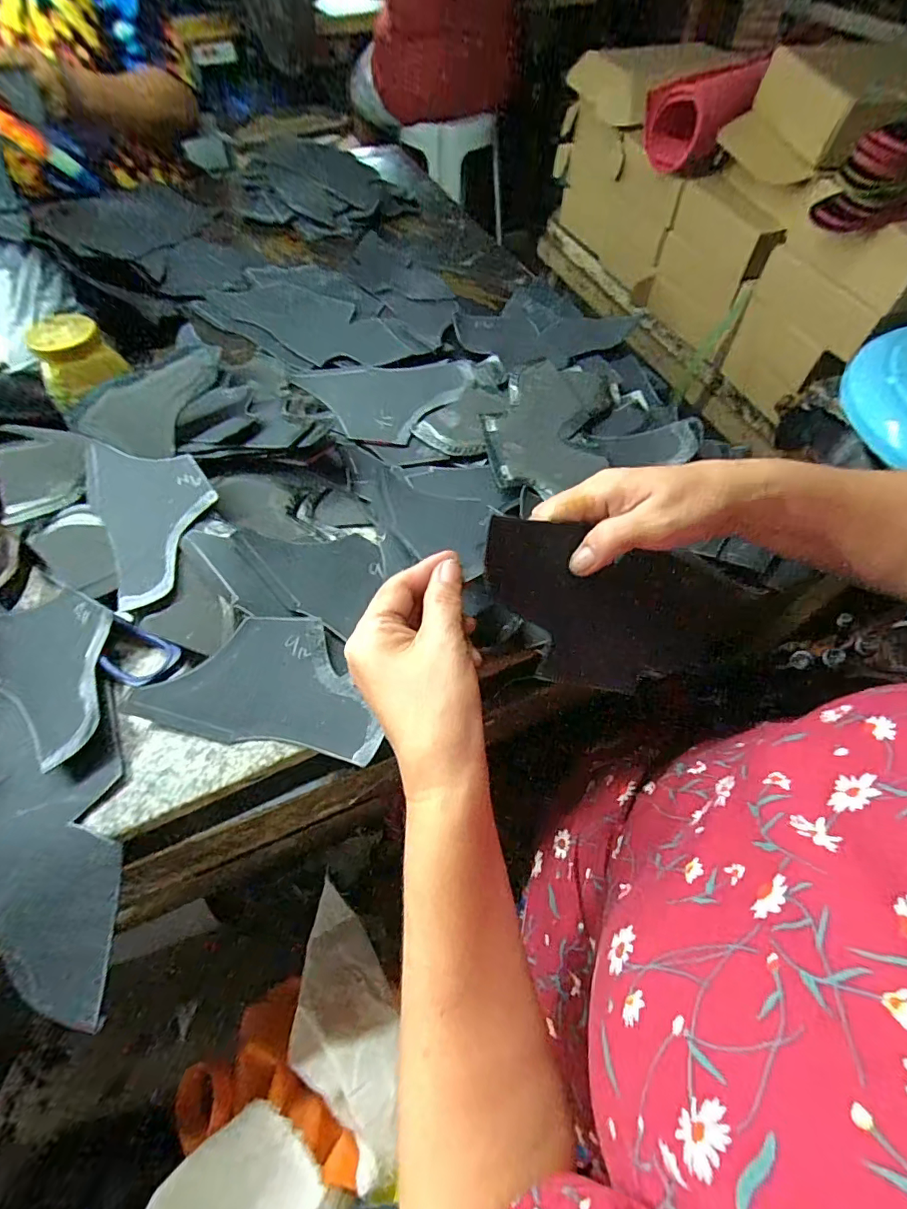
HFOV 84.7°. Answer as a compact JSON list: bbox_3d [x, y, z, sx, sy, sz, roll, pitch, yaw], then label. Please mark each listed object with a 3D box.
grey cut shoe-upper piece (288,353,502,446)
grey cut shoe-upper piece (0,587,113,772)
[{"bbox_3d":[-0.041,-0.184,0.434,0.179,0.014,0.087,-9,59,-4],"label":"grey cut shoe-upper piece"},{"bbox_3d":[-0.269,0.029,0.331,0.154,0.016,0.078,38,66,21],"label":"grey cut shoe-upper piece"}]

